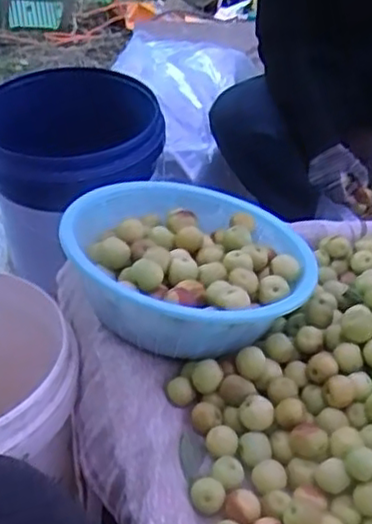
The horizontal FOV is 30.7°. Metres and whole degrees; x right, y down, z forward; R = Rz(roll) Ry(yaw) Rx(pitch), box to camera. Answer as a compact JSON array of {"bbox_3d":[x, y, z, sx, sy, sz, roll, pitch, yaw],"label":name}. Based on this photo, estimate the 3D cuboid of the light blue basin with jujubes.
[{"bbox_3d":[0.004,0.001,0.755,0.259,0.098,0.265,2,37,-2],"label":"light blue basin with jujubes"}]

